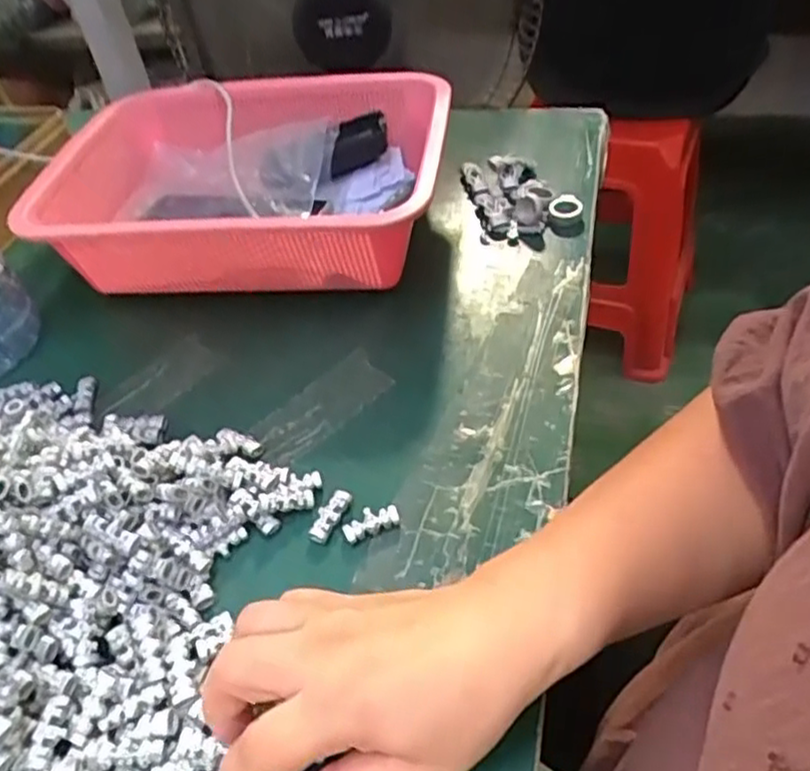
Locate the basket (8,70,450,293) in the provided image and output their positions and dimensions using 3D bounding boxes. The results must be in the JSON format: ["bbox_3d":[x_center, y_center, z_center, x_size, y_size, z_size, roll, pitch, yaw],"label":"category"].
[{"bbox_3d":[-0.121,-0.155,0.553,0.283,0.094,0.211,3,45,11],"label":"basket"}]

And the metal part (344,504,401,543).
[{"bbox_3d":[-0.018,0.072,0.369,0.030,0.007,0.014,-22,46,-14],"label":"metal part"}]

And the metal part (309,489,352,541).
[{"bbox_3d":[-0.040,0.069,0.374,0.012,0.006,0.030,20,51,26],"label":"metal part"}]

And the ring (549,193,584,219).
[{"bbox_3d":[0.127,-0.142,0.553,0.025,0.005,0.024,-5,62,9],"label":"ring"}]

